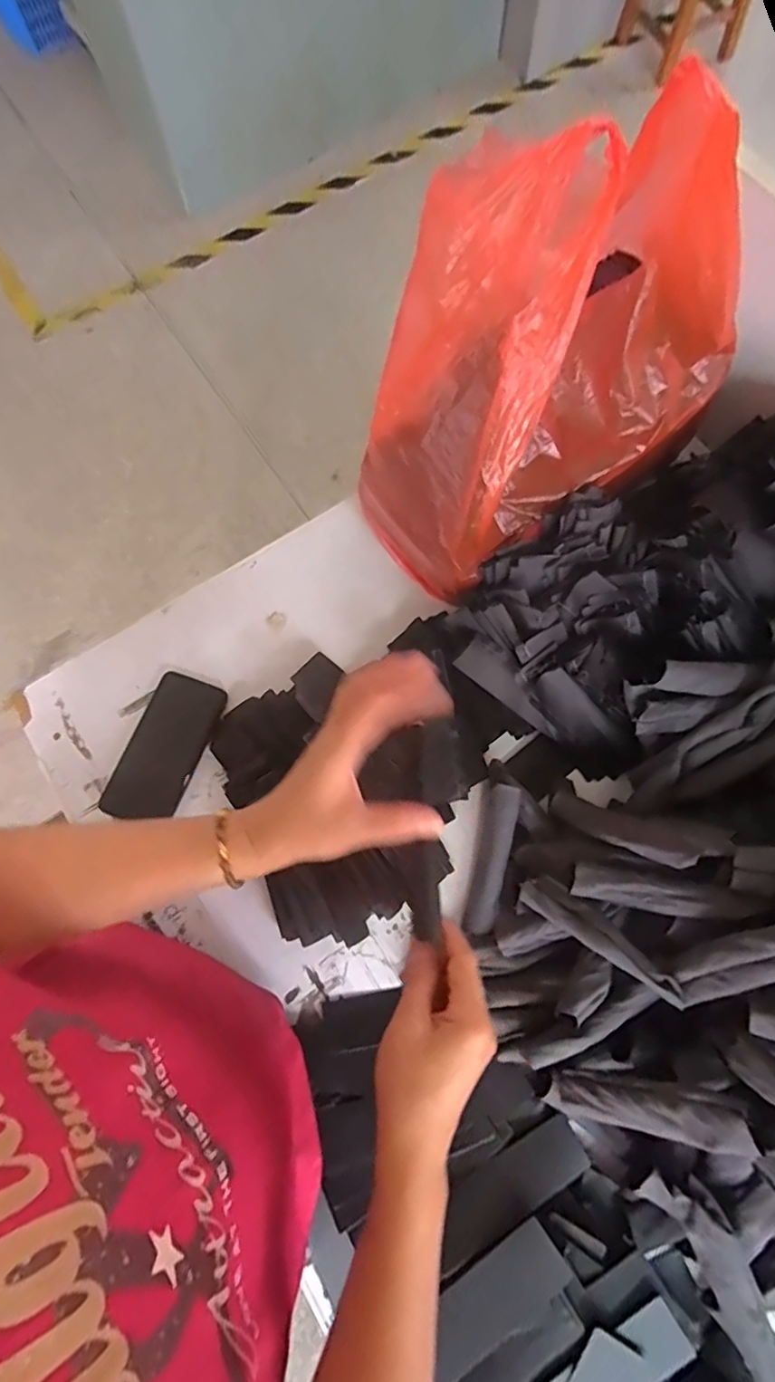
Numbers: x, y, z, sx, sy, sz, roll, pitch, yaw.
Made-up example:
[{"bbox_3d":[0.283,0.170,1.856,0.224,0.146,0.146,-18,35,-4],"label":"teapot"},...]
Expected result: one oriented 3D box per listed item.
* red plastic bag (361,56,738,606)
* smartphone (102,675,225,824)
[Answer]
[{"bbox_3d":[0.145,-0.290,0.553,0.333,0.342,0.190,-33,77,-7],"label":"red plastic bag"},{"bbox_3d":[-0.240,0.061,0.641,0.086,0.008,0.160,18,71,13],"label":"smartphone"}]

